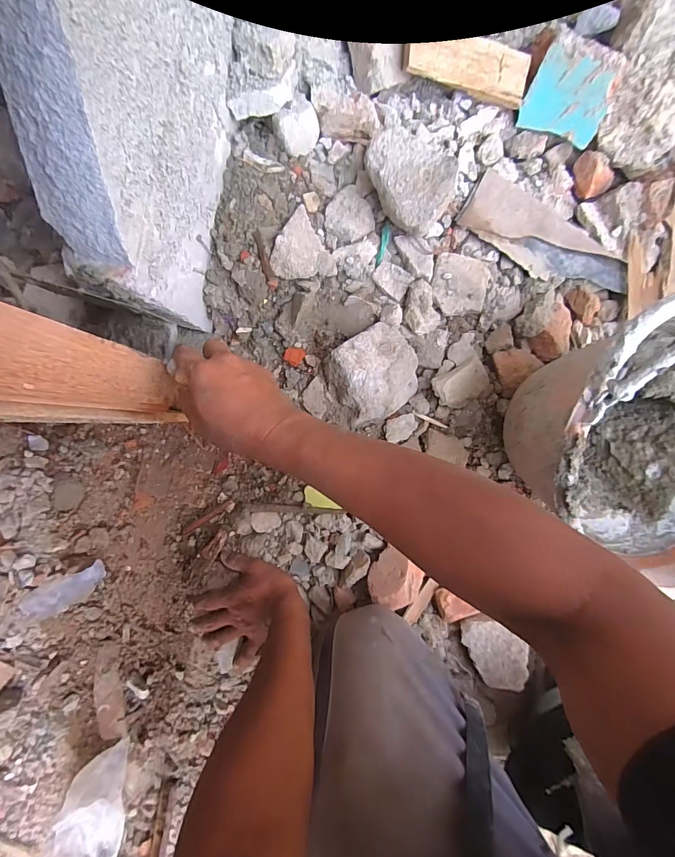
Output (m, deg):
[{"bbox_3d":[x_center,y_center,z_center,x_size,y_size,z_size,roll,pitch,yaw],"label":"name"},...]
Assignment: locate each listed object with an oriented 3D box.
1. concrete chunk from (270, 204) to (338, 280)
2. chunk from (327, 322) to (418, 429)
[{"bbox_3d":[-0.047,-0.237,0.501,0.080,0.022,0.082,-8,90,2],"label":"concrete chunk"},{"bbox_3d":[0.051,-0.071,0.508,0.113,0.060,0.105,0,90,2],"label":"chunk"}]

